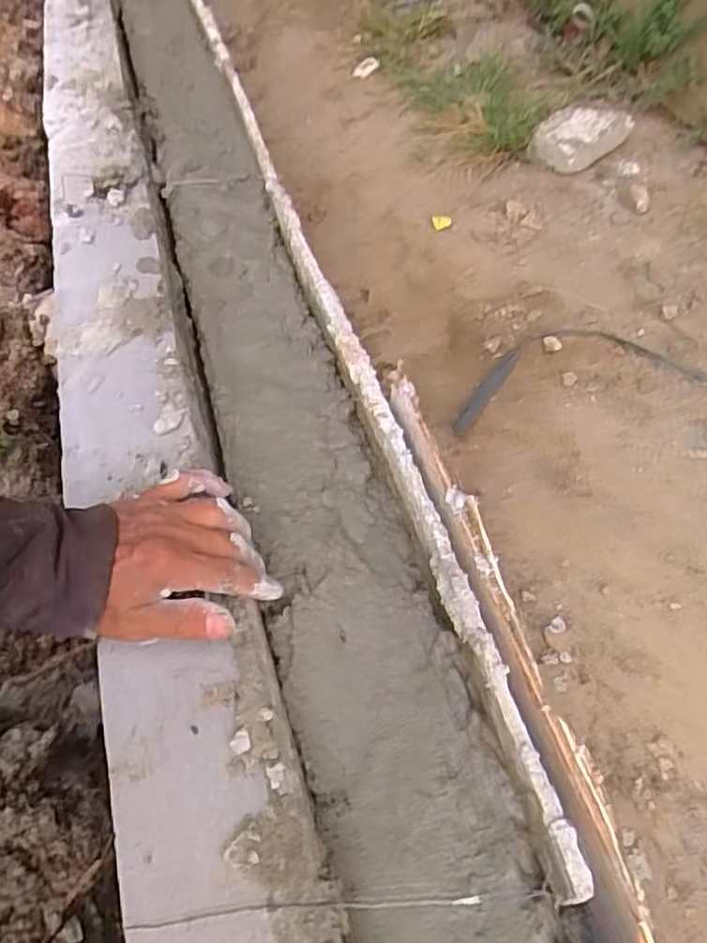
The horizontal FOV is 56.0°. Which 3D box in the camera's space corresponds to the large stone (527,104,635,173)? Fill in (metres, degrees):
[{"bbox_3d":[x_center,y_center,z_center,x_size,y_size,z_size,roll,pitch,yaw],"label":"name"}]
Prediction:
[{"bbox_3d":[0.307,-0.454,0.896,0.129,0.054,0.083,-35,60,-20],"label":"large stone"}]

